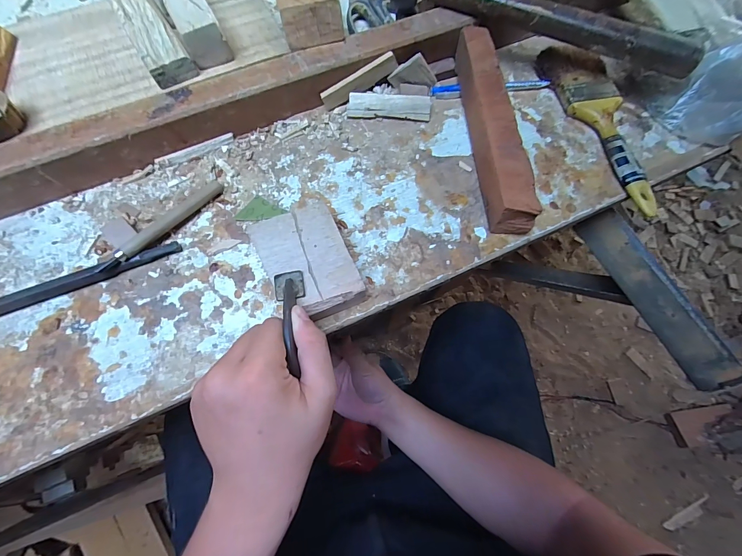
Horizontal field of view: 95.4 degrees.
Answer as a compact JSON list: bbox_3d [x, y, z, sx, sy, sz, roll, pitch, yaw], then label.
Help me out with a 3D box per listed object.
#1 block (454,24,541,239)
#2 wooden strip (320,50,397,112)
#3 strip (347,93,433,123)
[{"bbox_3d":[0.119,-0.150,0.339,0.034,0.046,0.221,-5,69,-2],"label":"block"},{"bbox_3d":[-0.012,-0.207,0.356,0.086,0.023,0.008,-29,71,6],"label":"wooden strip"},{"bbox_3d":[0.020,-0.185,0.363,0.088,0.005,0.024,3,98,-2],"label":"strip"}]

